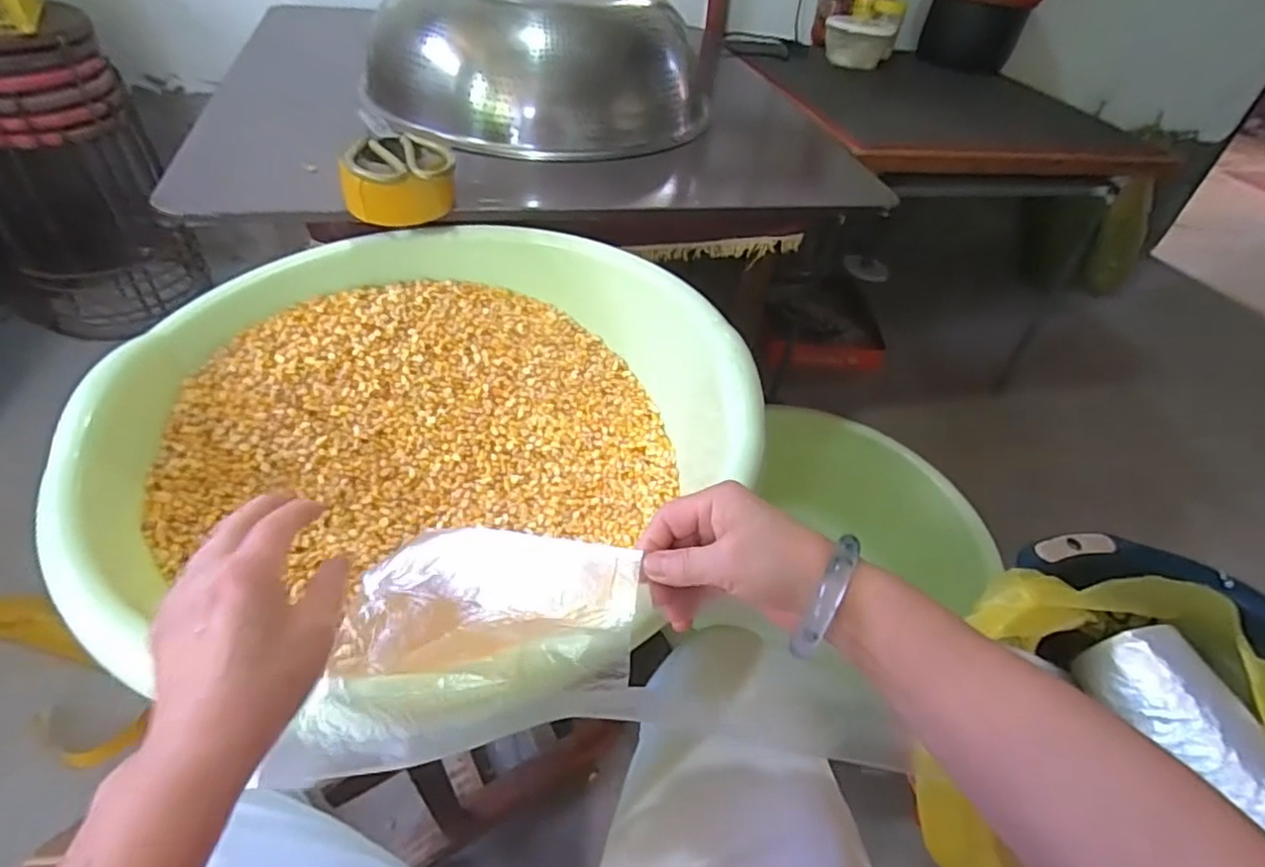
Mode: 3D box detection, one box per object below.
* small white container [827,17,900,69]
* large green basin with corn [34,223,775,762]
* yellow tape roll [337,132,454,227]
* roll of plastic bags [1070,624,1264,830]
[{"bbox_3d":[0.534,-0.916,1.492,0.174,0.076,0.138,-25,52,-28],"label":"small white container"},{"bbox_3d":[-0.179,0.011,0.620,0.531,0.194,0.538,3,44,-3],"label":"large green basin with corn"},{"bbox_3d":[-0.258,-0.281,0.715,0.114,0.073,0.114,-6,46,-13],"label":"yellow tape roll"},{"bbox_3d":[0.456,0.242,0.526,0.078,0.068,0.166,-11,47,-18],"label":"roll of plastic bags"}]

